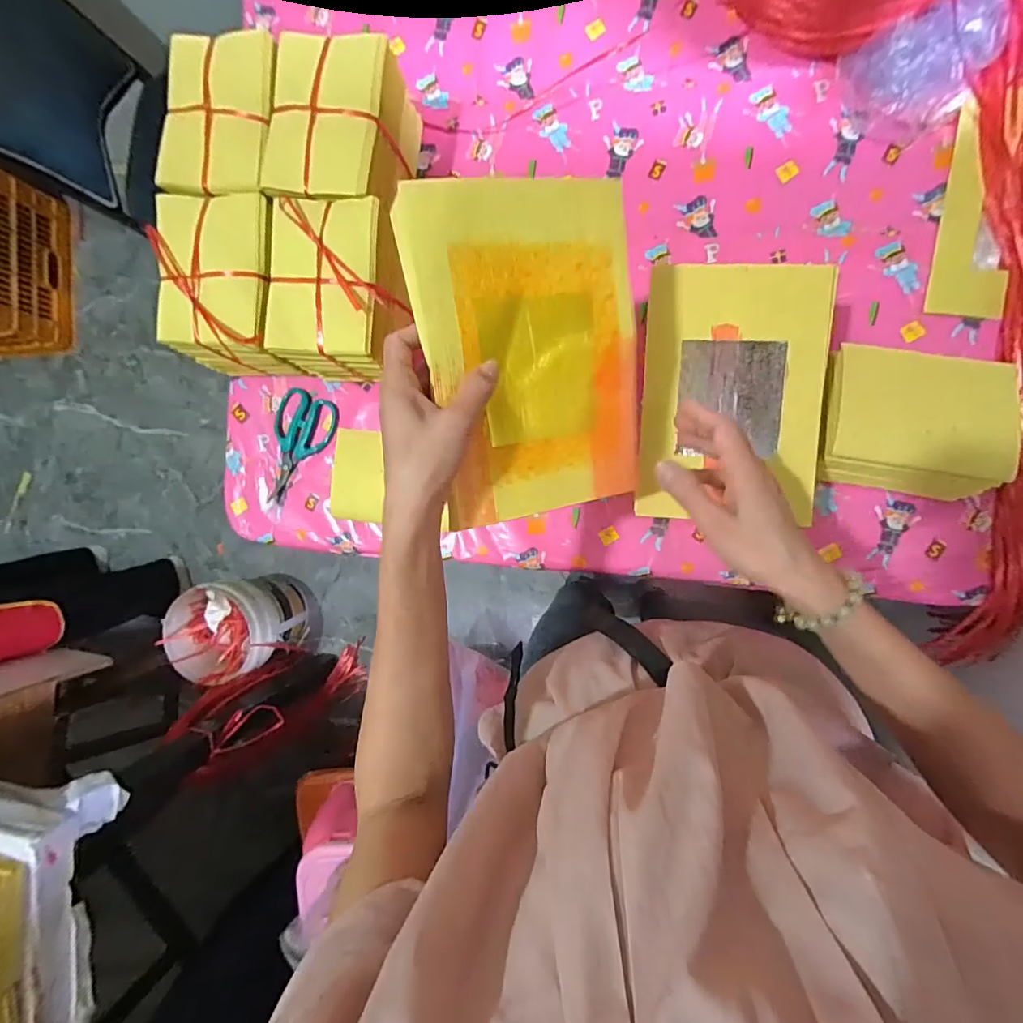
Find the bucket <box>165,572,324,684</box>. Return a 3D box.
[{"bbox_3d":[-0.735,0.307,1.416,0.247,0.328,0.244,0,92,8],"label":"bucket"}]

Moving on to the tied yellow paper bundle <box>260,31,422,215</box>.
[{"bbox_3d":[-0.185,-0.411,0.577,0.123,0.132,0.160,6,93,8],"label":"tied yellow paper bundle"}]

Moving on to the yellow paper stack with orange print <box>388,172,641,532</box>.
[{"bbox_3d":[0.017,-0.112,0.362,0.158,0.011,0.225,-13,103,-18],"label":"yellow paper stack with orange print"}]

